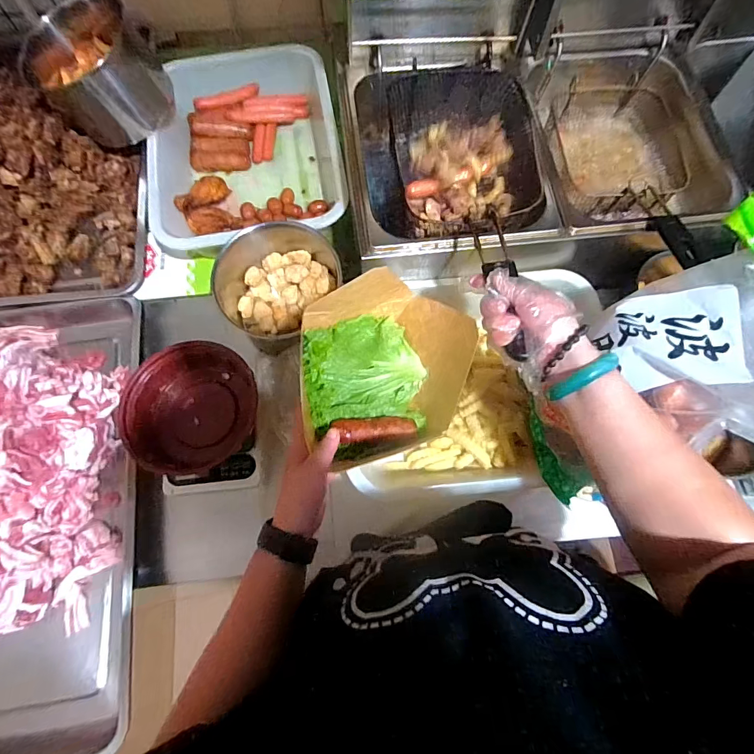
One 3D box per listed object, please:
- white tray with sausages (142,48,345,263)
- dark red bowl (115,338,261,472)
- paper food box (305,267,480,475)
[{"bbox_3d":[-0.220,-0.389,0.687,0.300,0.090,0.392,-9,73,-4],"label":"white tray with sausages"},{"bbox_3d":[-0.257,0.043,0.559,0.156,0.069,0.176,19,73,5],"label":"dark red bowl"},{"bbox_3d":[0.009,-0.008,0.458,0.179,0.108,0.178,-13,73,-5],"label":"paper food box"}]

